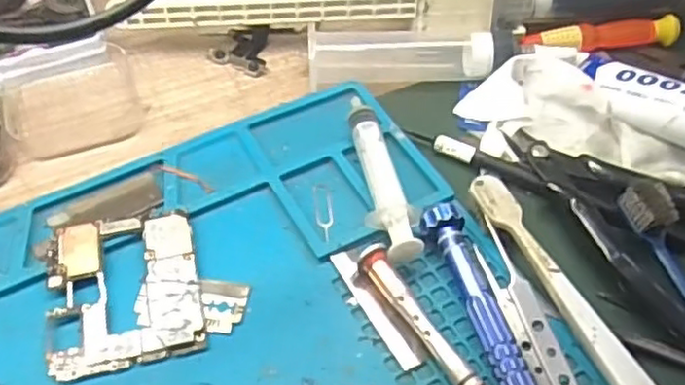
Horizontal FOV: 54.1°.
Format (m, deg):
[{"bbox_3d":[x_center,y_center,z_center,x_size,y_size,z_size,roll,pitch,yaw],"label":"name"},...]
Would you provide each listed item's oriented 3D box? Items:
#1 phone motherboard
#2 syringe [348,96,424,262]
[{"bbox_3d":[-0.086,0.038,0.265,0.057,0.006,0.064,-11,51,-9],"label":"phone motherboard"},{"bbox_3d":[0.015,-0.006,0.296,0.019,0.013,0.088,-11,51,-9],"label":"syringe"}]

